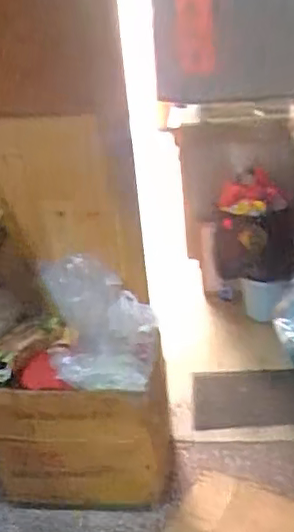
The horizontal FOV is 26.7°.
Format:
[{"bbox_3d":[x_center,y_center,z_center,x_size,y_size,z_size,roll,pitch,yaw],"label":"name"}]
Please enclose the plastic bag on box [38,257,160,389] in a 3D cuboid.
[{"bbox_3d":[-0.130,0.131,1.668,0.302,0.281,0.320,-6,28,-1],"label":"plastic bag on box"}]

